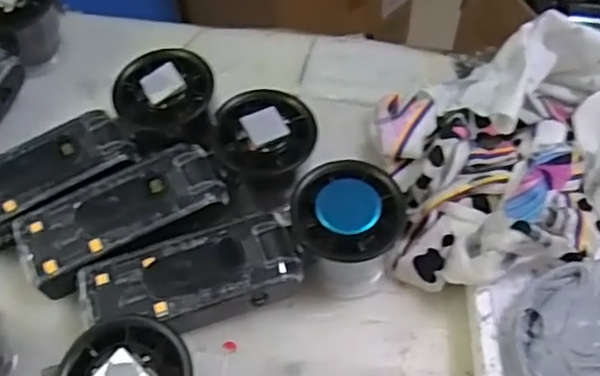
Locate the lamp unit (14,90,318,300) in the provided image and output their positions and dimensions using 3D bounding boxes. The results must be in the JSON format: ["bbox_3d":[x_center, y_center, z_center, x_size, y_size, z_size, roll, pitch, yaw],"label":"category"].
[{"bbox_3d":[-0.070,0.001,0.365,0.167,0.049,0.057,-20,59,-15],"label":"lamp unit"}]

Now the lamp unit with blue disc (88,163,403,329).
[{"bbox_3d":[-0.028,0.037,0.347,0.168,0.054,0.055,-13,57,-10],"label":"lamp unit with blue disc"}]

